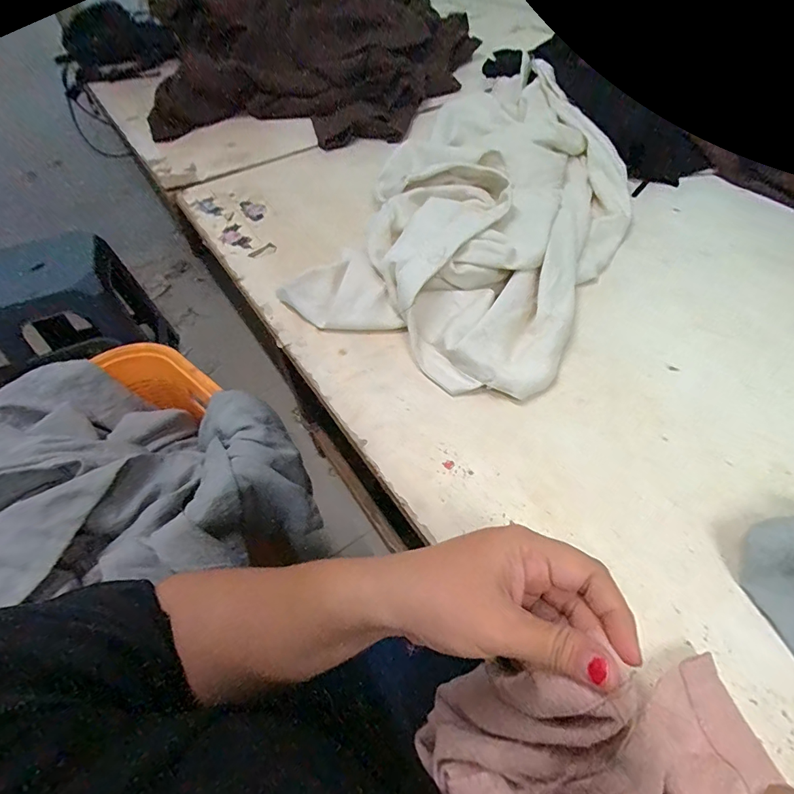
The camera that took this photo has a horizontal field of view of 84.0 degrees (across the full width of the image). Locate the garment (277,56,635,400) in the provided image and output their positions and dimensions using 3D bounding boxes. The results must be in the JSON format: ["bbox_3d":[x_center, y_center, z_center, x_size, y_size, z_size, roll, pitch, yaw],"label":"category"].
[{"bbox_3d":[0.127,-0.258,0.579,0.319,0.080,0.575,20,56,19],"label":"garment"}]

